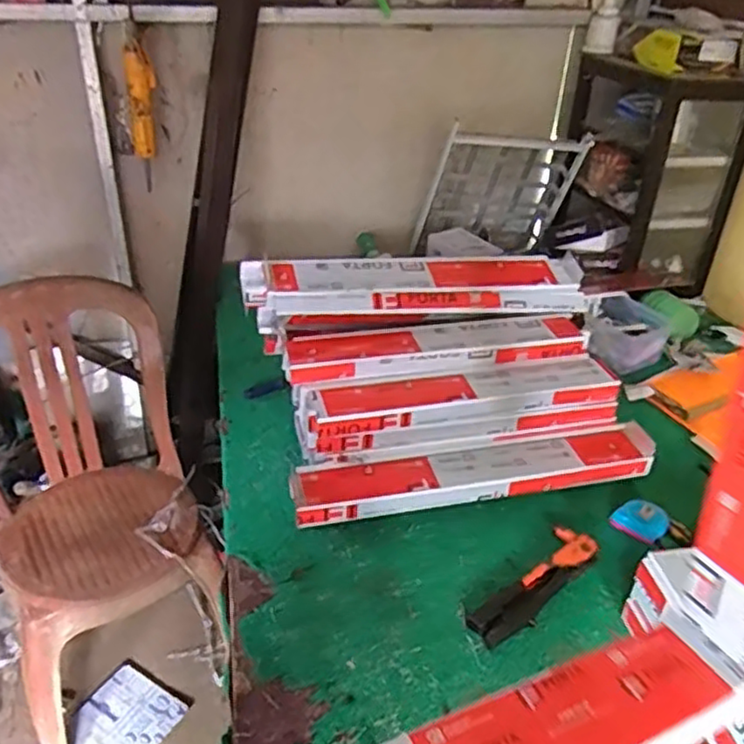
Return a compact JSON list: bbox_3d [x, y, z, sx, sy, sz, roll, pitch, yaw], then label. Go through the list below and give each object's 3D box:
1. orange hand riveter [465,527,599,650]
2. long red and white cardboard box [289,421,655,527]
[{"bbox_3d":[0.230,0.295,0.965,0.063,0.021,0.247,30,41,35],"label":"orange hand riveter"},{"bbox_3d":[0.179,0.168,1.116,0.581,0.080,0.098,-5,34,-13],"label":"long red and white cardboard box"}]

